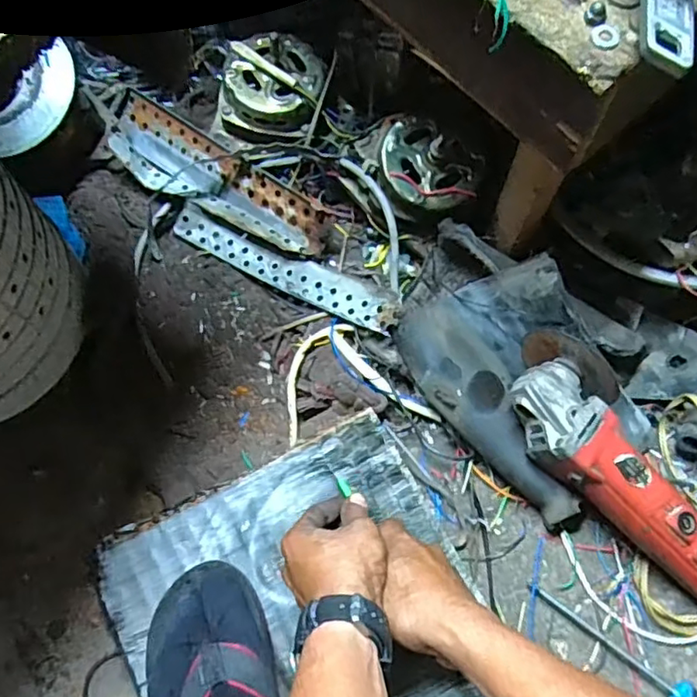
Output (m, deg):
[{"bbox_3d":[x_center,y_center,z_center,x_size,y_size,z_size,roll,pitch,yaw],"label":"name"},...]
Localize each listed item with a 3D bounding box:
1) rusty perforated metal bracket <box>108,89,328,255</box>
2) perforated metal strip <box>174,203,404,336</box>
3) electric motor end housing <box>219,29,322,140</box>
[{"bbox_3d":[-0.155,-0.187,0.696,0.298,0.045,0.081,33,76,12],"label":"rusty perforated metal bracket"},{"bbox_3d":[-0.070,-0.090,0.652,0.278,0.060,0.048,30,75,11],"label":"perforated metal strip"},{"bbox_3d":[-0.086,-0.288,0.677,0.118,0.067,0.108,-4,72,1],"label":"electric motor end housing"}]

